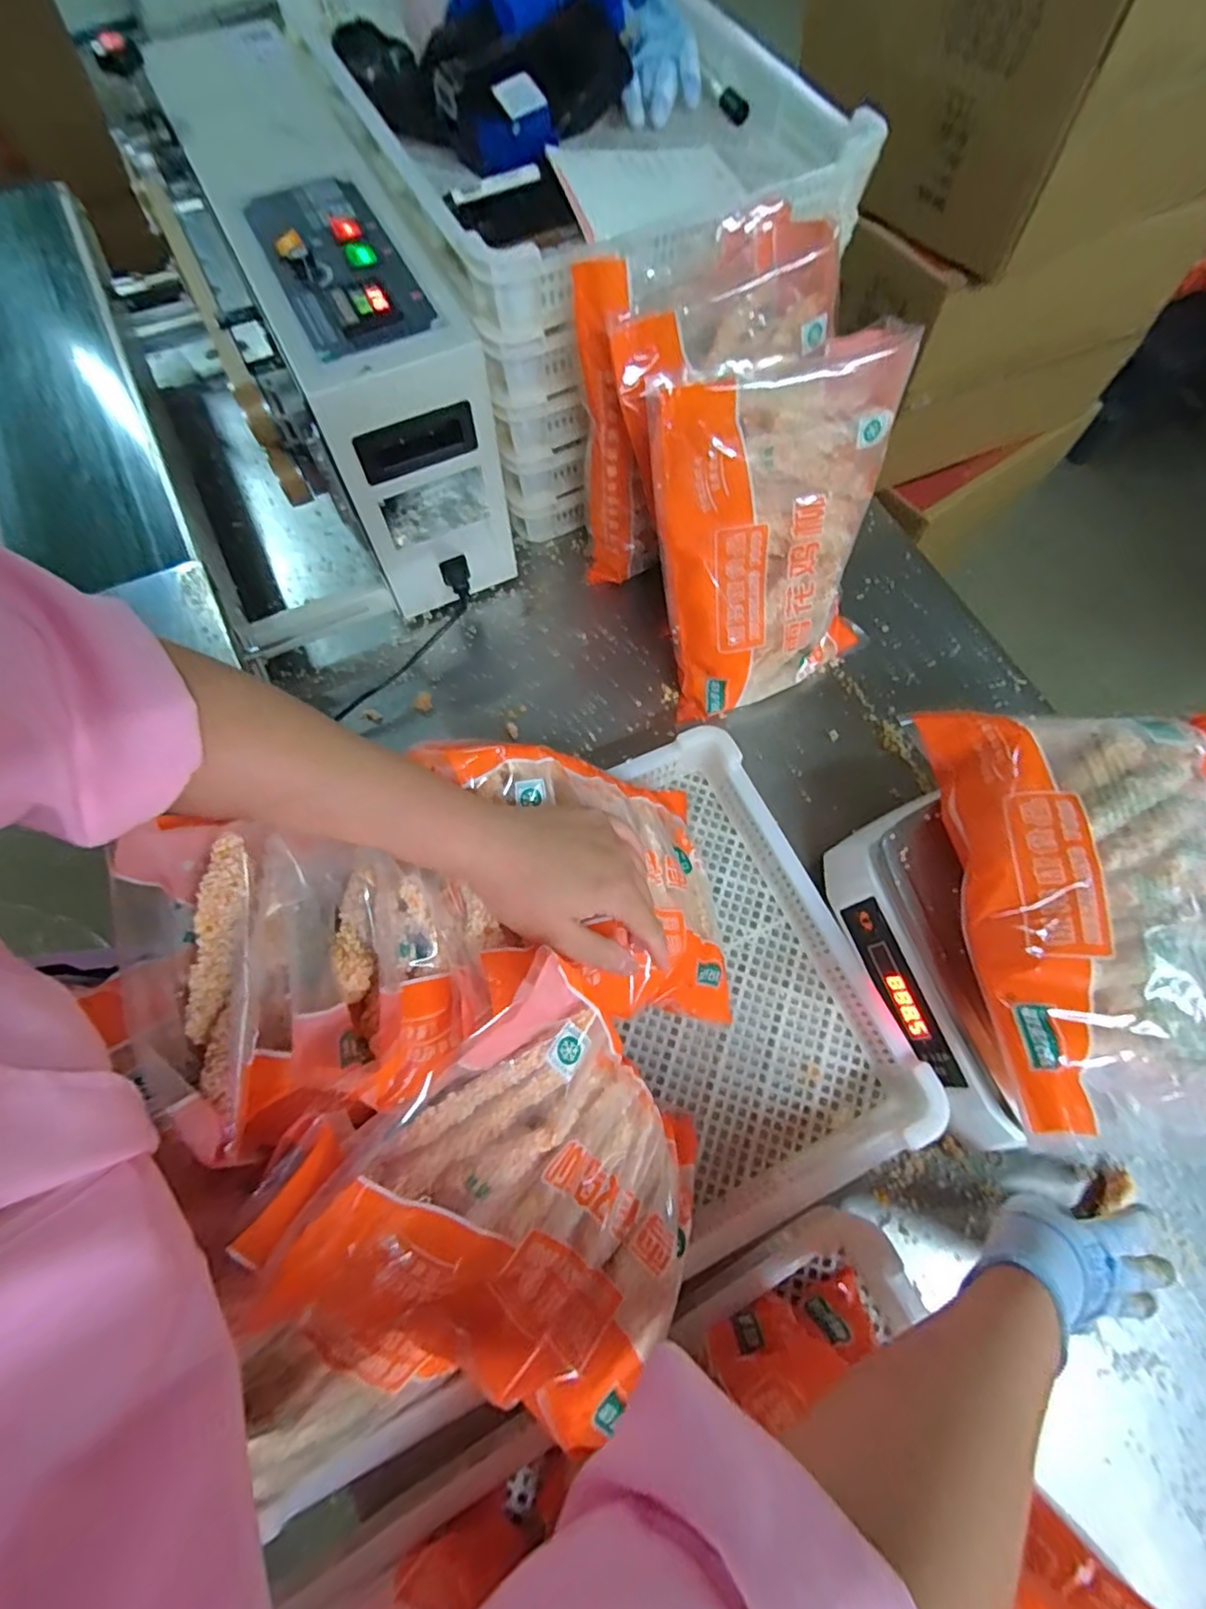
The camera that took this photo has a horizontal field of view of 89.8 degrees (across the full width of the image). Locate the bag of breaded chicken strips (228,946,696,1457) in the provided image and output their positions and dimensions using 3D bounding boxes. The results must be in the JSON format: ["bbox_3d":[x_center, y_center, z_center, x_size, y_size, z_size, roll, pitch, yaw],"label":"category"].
[{"bbox_3d":[-0.043,0.241,0.358,0.202,0.059,0.256,-44,112,-23],"label":"bag of breaded chicken strips"}]

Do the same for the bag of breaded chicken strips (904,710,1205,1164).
[{"bbox_3d":[0.357,0.069,0.423,0.195,0.069,0.302,2,70,0],"label":"bag of breaded chicken strips"}]

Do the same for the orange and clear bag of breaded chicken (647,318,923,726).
[{"bbox_3d":[0.159,-0.229,0.563,0.202,0.295,0.044,-14,39,3],"label":"orange and clear bag of breaded chicken"}]

